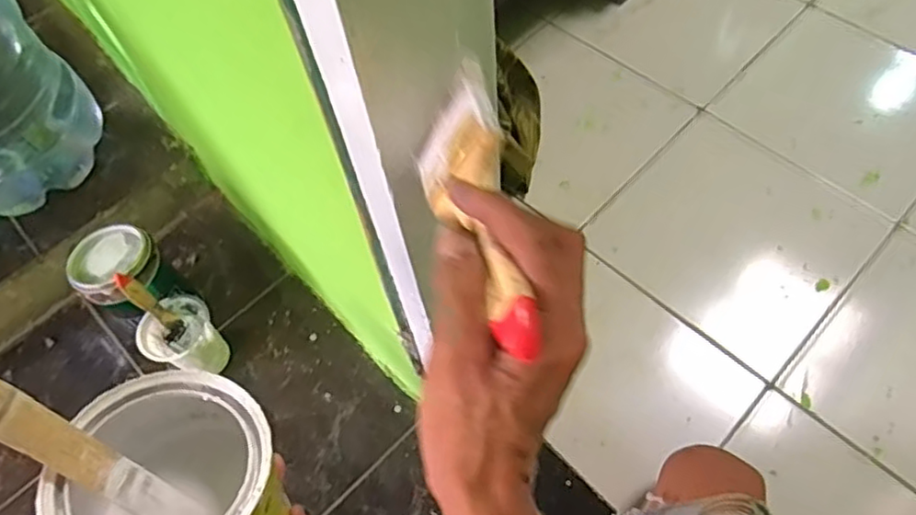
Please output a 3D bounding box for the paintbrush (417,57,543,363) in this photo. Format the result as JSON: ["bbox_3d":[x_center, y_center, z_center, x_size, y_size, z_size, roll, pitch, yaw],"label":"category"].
[{"bbox_3d":[0.007,-0.021,0.306,0.015,0.059,0.156,11,48,-32],"label":"paintbrush"}]

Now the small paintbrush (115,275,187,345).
[{"bbox_3d":[-0.381,0.061,0.794,0.016,0.113,0.029,17,57,42],"label":"small paintbrush"}]

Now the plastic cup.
[{"bbox_3d":[-0.354,0.113,0.853,0.080,0.101,0.089,30,64,20],"label":"plastic cup"}]

